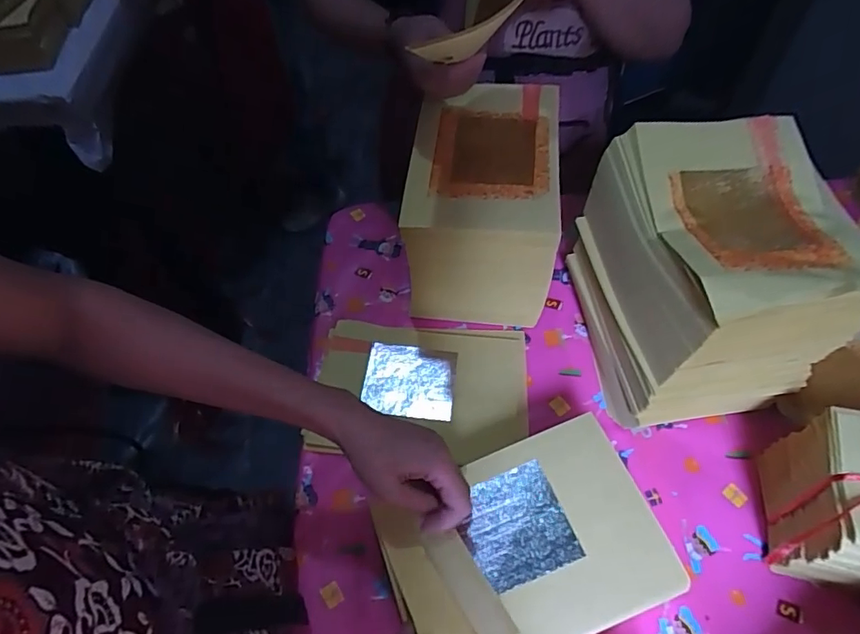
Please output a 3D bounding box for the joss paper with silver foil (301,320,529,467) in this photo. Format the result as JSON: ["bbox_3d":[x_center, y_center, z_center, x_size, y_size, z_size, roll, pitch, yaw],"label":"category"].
[{"bbox_3d":[-0.010,0.083,0.613,0.243,0.017,0.163,3,59,4],"label":"joss paper with silver foil"}]

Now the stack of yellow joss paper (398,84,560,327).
[{"bbox_3d":[0.067,-0.132,0.639,0.160,0.183,0.226,7,60,7],"label":"stack of yellow joss paper"}]

